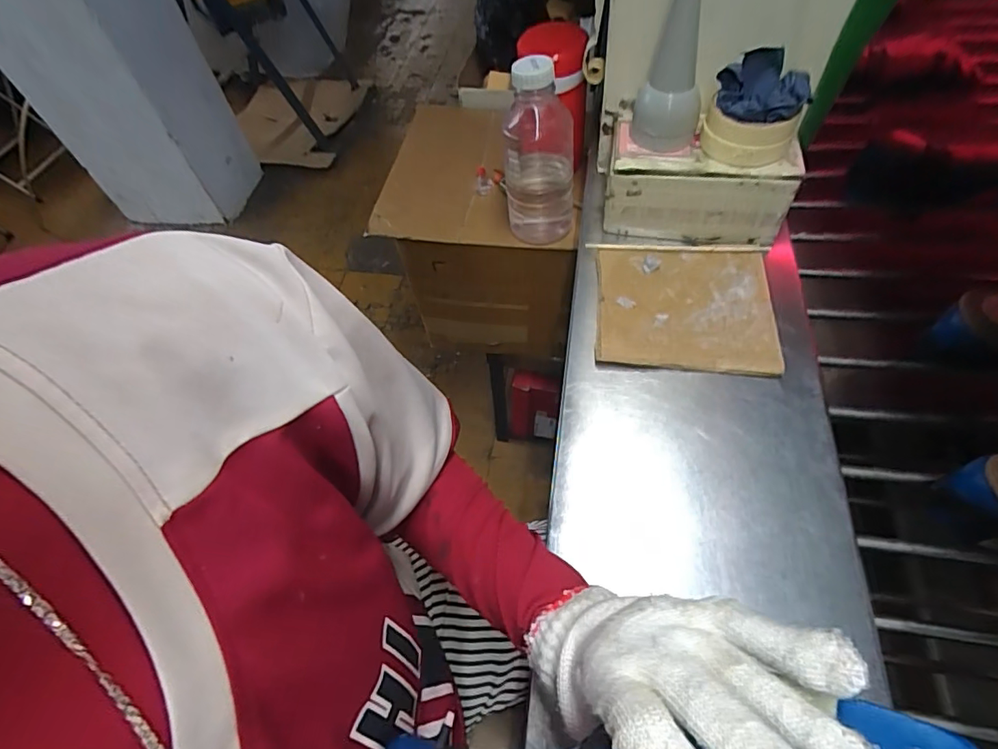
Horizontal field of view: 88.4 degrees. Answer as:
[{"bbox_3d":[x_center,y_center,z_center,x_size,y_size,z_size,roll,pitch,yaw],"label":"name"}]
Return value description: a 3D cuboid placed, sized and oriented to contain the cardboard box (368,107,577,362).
[{"bbox_3d":[-0.009,-0.245,0.918,0.303,0.280,0.311,8,57,10],"label":"cardboard box"}]

